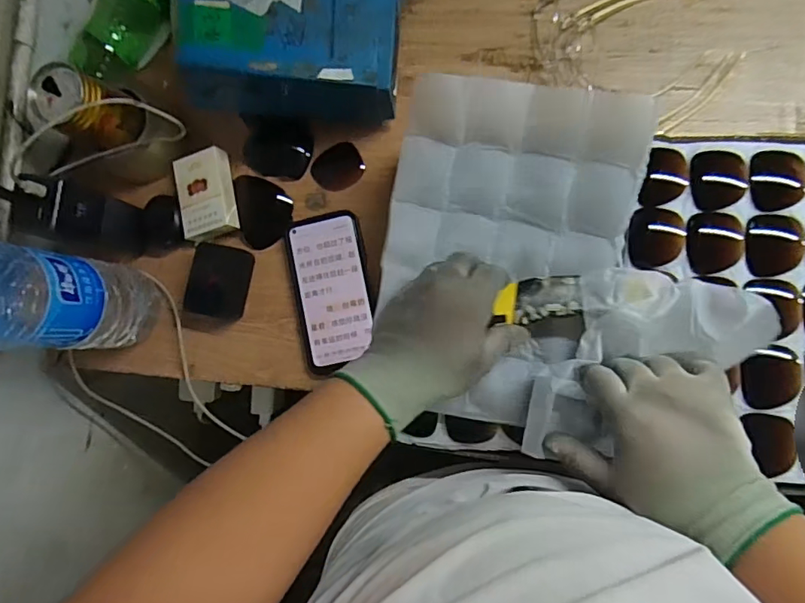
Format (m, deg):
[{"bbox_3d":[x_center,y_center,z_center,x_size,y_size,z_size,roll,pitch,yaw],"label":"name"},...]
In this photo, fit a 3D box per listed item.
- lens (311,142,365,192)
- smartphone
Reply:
[{"bbox_3d":[-0.069,-0.145,0.552,0.054,0.006,0.046,-30,83,4],"label":"lens"},{"bbox_3d":[-0.073,-0.012,0.537,0.080,0.016,0.161,-11,85,6],"label":"smartphone"}]

